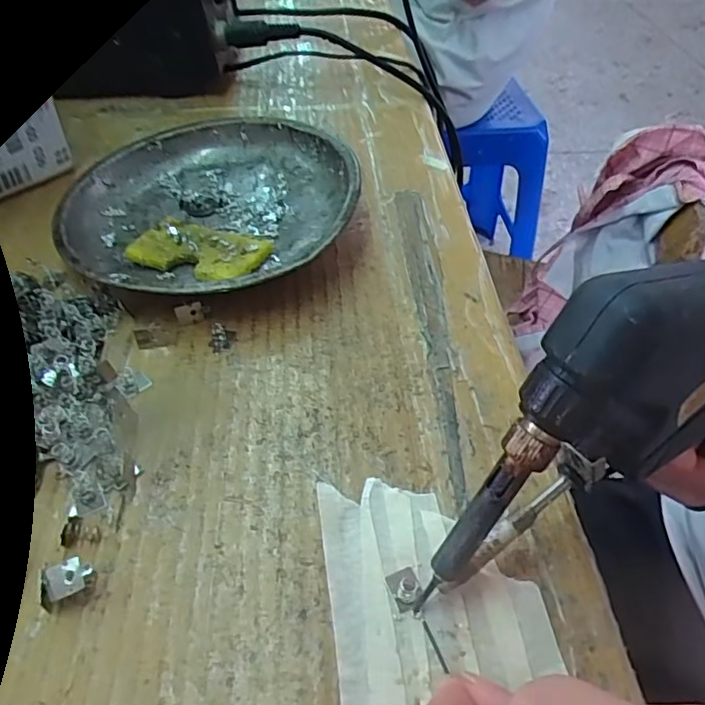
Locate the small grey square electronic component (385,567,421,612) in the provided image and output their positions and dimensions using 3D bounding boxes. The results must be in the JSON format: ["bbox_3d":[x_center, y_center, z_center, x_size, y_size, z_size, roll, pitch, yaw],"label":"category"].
[{"bbox_3d":[0.016,0.071,0.174,0.009,0.004,0.012,-16,50,-17],"label":"small grey square electronic component"}]

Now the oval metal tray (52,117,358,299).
[{"bbox_3d":[-0.067,-0.074,0.286,0.133,0.028,0.140,-34,56,-28],"label":"oval metal tray"}]

